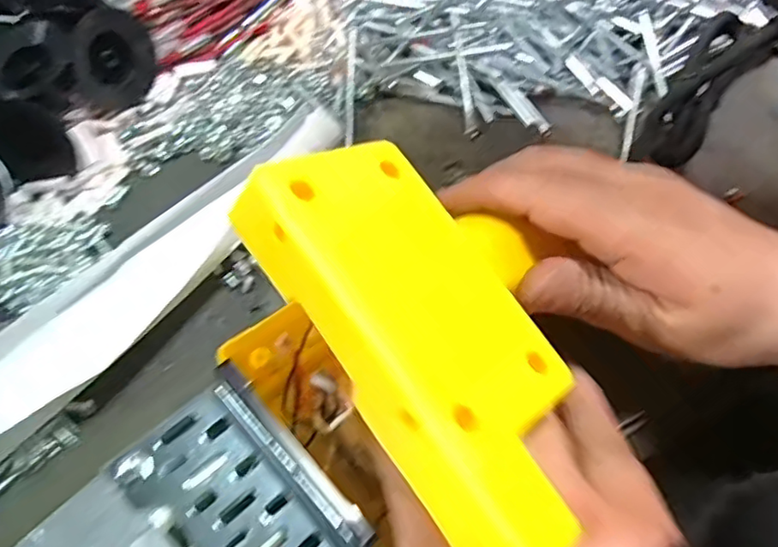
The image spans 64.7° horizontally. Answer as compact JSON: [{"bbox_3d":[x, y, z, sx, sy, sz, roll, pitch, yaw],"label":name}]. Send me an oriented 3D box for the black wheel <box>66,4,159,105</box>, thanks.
[{"bbox_3d":[-0.140,-0.109,0.312,0.038,0.046,0.009,-3,21,-22],"label":"black wheel"}]

